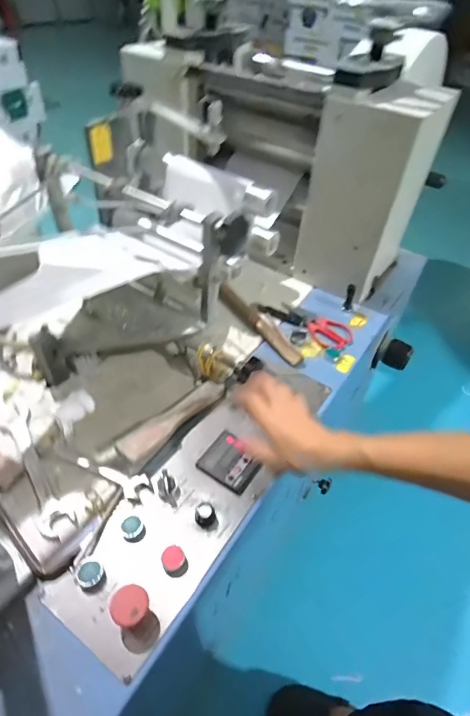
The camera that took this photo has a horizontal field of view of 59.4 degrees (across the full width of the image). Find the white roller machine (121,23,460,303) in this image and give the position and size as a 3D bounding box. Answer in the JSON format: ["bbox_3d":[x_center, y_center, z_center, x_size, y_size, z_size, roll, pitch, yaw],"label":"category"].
[{"bbox_3d":[0.081,-0.414,0.867,0.571,0.370,0.349,28,50,20],"label":"white roller machine"}]

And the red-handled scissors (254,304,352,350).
[{"bbox_3d":[0.138,-0.071,0.811,0.187,0.011,0.077,28,50,20],"label":"red-handled scissors"}]

